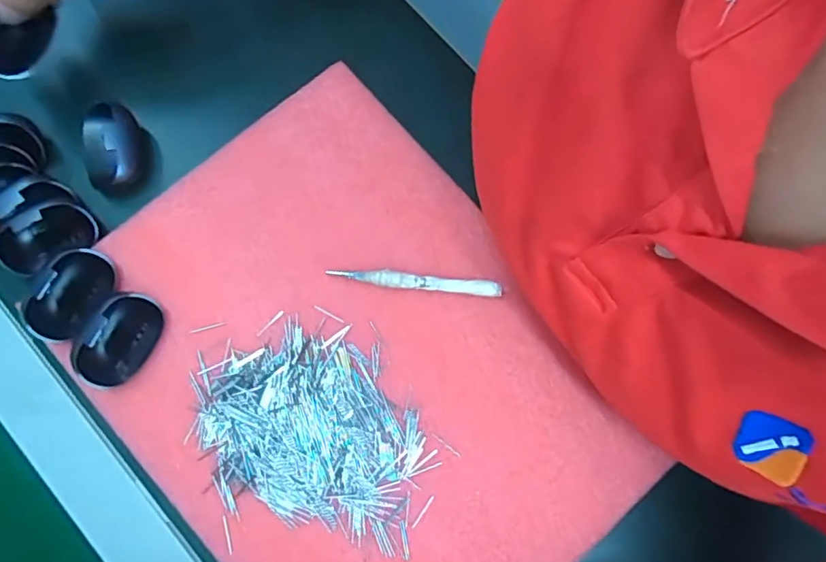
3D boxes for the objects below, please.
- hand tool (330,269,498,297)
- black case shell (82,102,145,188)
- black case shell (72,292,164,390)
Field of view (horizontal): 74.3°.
[{"bbox_3d":[0.002,0.001,0.351,0.109,0.011,0.010,6,78,0],"label":"hand tool"},{"bbox_3d":[-0.194,-0.090,0.357,0.033,0.018,0.055,-10,78,-4],"label":"black case shell"},{"bbox_3d":[-0.178,0.034,0.326,0.034,0.016,0.058,35,74,-37],"label":"black case shell"}]

